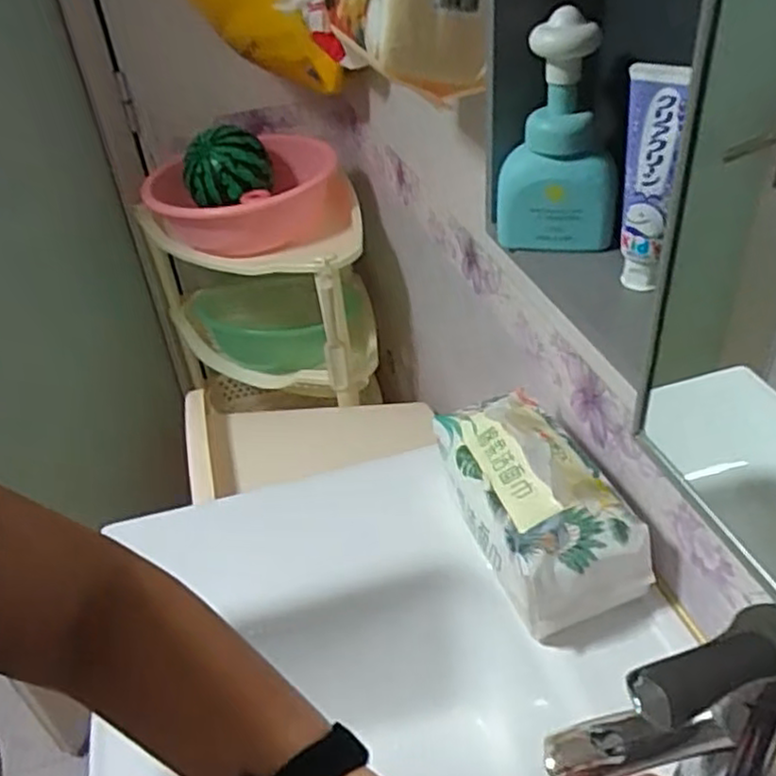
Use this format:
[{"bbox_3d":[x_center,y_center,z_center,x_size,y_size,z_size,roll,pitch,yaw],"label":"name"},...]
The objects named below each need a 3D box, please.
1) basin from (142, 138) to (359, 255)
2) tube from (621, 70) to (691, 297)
[{"bbox_3d":[-0.222,-0.312,1.218,0.306,0.129,0.306,-3,37,2],"label":"basin"},{"bbox_3d":[0.156,-0.123,0.435,0.036,0.129,0.028,8,39,16],"label":"tube"}]

